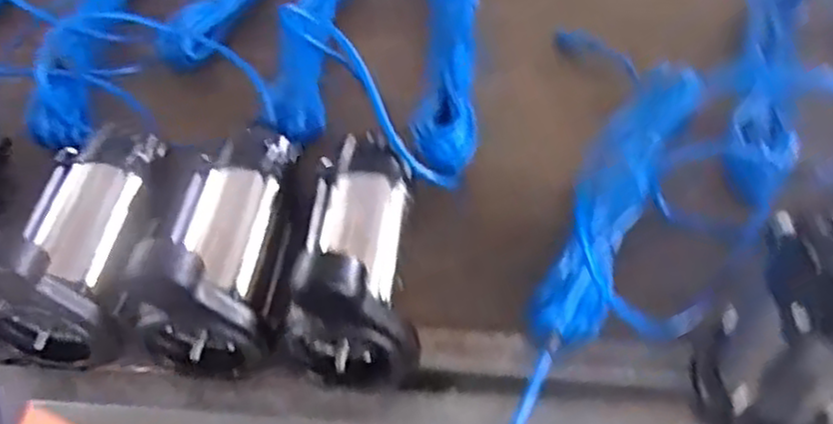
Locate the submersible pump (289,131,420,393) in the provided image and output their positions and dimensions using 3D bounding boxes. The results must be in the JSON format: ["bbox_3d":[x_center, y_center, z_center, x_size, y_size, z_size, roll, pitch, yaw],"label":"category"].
[{"bbox_3d":[-0.060,0.021,0.673,0.109,0.153,0.218,-3,52,2],"label":"submersible pump"}]

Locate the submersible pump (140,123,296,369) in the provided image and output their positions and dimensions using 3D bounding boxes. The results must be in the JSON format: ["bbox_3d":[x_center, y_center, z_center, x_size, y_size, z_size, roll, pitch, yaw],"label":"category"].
[{"bbox_3d":[-0.199,0.014,0.683,0.118,0.142,0.221,-2,52,3],"label":"submersible pump"}]

